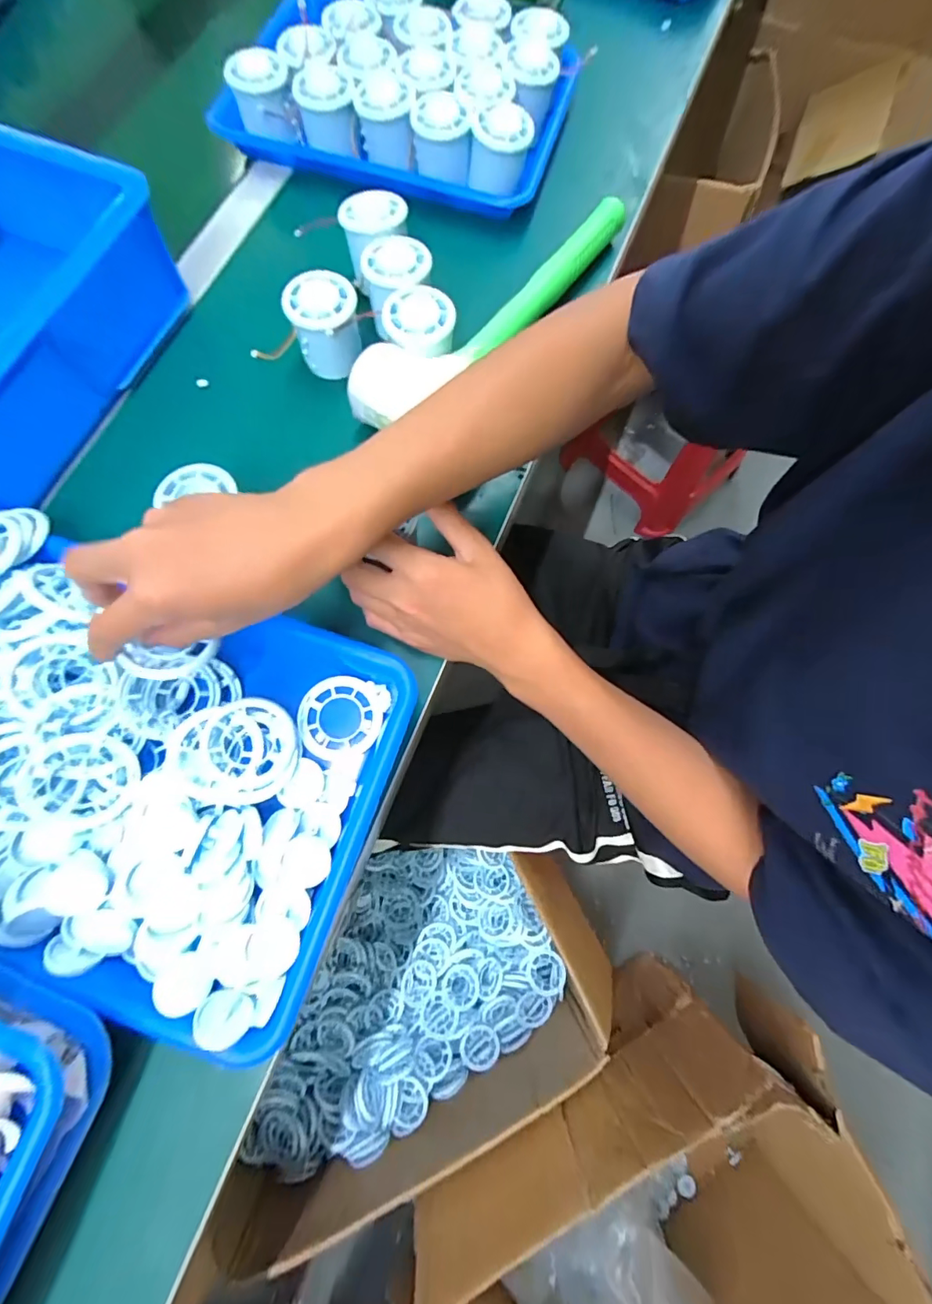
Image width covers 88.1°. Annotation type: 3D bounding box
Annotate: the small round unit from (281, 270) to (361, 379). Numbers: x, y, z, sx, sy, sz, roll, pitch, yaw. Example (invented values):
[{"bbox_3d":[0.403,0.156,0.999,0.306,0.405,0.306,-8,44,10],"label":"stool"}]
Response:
[{"bbox_3d":[-0.117,-0.273,0.409,0.055,0.058,0.054,0,74,-1],"label":"small round unit"}]

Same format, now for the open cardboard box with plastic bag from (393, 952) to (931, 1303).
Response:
[{"bbox_3d":[0.259,0.800,0.676,0.544,0.412,0.432,-28,76,-8],"label":"open cardboard box with plastic bag"}]

